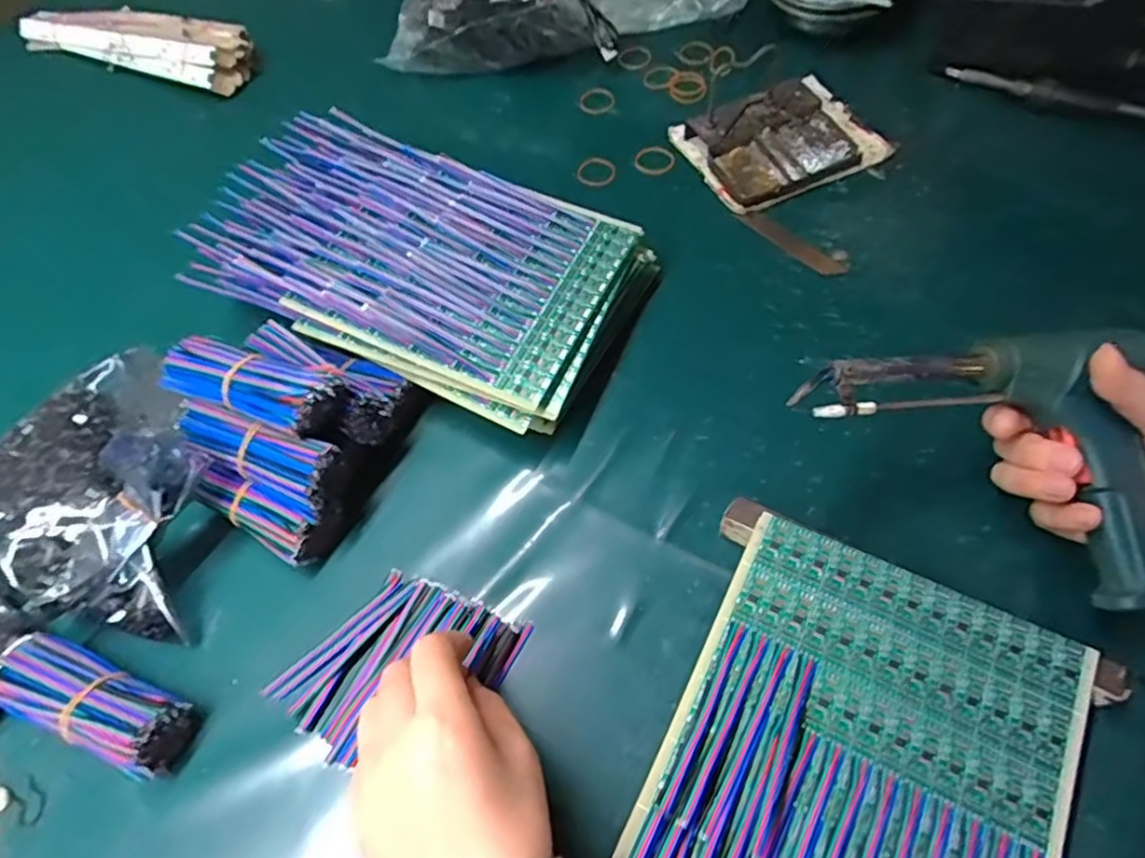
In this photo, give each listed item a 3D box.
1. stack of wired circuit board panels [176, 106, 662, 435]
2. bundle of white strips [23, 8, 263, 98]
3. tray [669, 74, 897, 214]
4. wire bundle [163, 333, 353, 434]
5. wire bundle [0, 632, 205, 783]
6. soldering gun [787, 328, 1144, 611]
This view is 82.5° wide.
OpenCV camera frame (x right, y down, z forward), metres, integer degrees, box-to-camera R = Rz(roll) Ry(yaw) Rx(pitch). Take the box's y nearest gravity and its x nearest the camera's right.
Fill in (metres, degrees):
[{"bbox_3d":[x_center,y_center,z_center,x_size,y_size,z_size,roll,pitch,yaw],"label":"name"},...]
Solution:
[{"bbox_3d":[-0.112,-0.118,0.477,0.300,0.070,0.174,21,63,15],"label":"stack of wired circuit board panels"},{"bbox_3d":[-0.477,-0.414,0.697,0.296,0.040,0.074,18,62,13],"label":"bundle of white strips"},{"bbox_3d":[0.177,-0.247,0.548,0.150,0.031,0.118,-20,60,-8],"label":"tray"},{"bbox_3d":[-0.190,-0.026,0.386,0.103,0.032,0.038,15,62,12],"label":"wire bundle"},{"bbox_3d":[-0.259,0.148,0.354,0.110,0.041,0.044,21,63,15],"label":"wire bundle"},{"bbox_3d":[0.228,-0.009,0.344,0.191,0.060,0.123,26,64,17],"label":"soldering gun"}]

